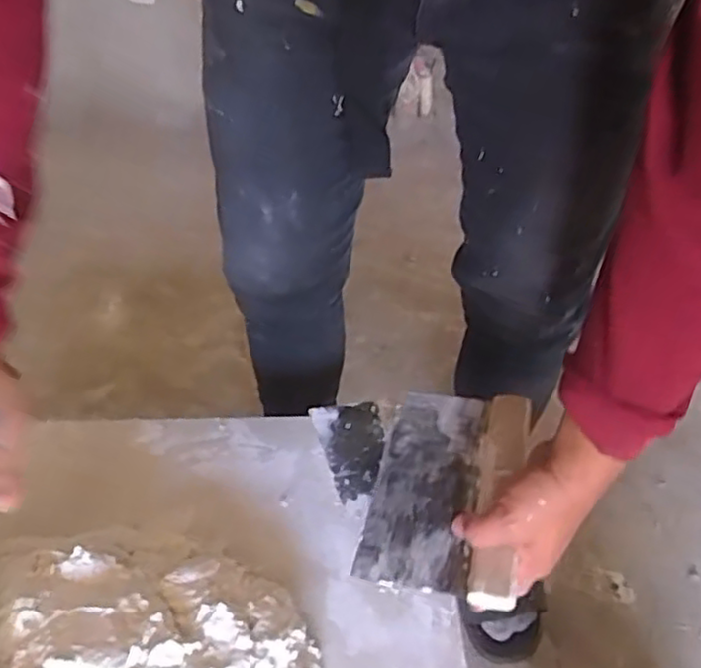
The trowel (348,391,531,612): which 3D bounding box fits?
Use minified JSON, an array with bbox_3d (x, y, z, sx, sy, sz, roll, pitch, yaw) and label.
[{"bbox_3d":[0.076,0.112,0.527,0.110,0.040,0.190,11,46,10],"label":"trowel"}]

